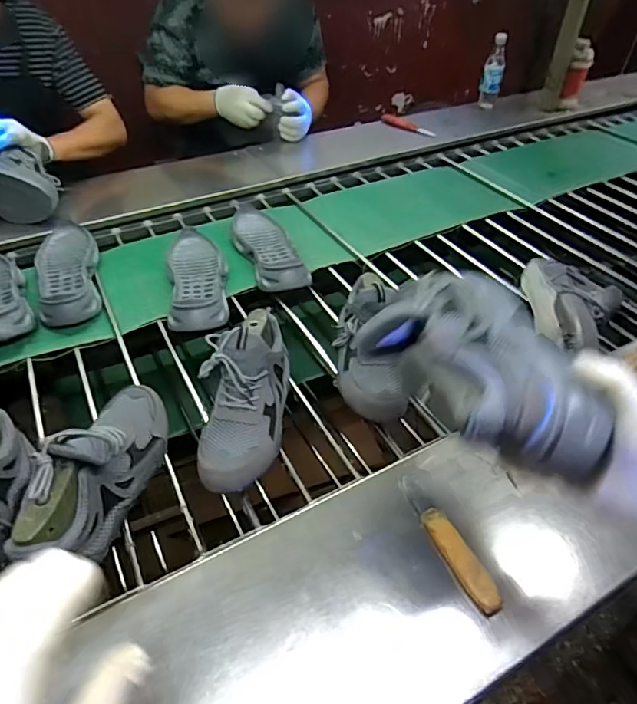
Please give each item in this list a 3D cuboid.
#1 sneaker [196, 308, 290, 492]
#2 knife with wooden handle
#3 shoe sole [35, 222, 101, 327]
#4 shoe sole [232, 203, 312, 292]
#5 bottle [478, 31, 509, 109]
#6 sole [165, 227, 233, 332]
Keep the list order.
[{"bbox_3d":[-0.097,0.049,0.655,0.106,0.106,0.267,6,60,4],"label":"sneaker"},{"bbox_3d":[0.140,0.202,0.541,0.030,0.017,0.164,-15,44,-20],"label":"knife with wooden handle"},{"bbox_3d":[-0.474,-0.160,0.940,0.108,0.048,0.311,-12,43,-17],"label":"shoe sole"},{"bbox_3d":[-0.106,-0.210,1.000,0.099,0.049,0.282,-12,43,-17],"label":"shoe sole"},{"bbox_3d":[0.545,-0.864,1.551,0.066,0.213,0.069,12,42,11],"label":"bottle"},{"bbox_3d":[-0.225,-0.139,0.928,0.106,0.034,0.309,-7,42,-12],"label":"sole"}]

